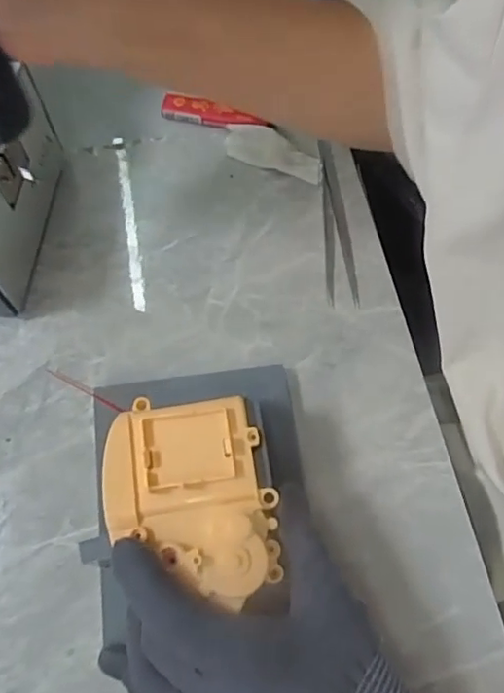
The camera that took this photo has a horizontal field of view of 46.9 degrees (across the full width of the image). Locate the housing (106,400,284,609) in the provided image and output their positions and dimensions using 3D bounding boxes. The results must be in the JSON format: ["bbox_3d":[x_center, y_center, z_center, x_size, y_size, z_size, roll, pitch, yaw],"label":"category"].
[{"bbox_3d":[-0.028,0.065,0.259,0.075,0.013,0.086,-3,68,-2],"label":"housing"}]

